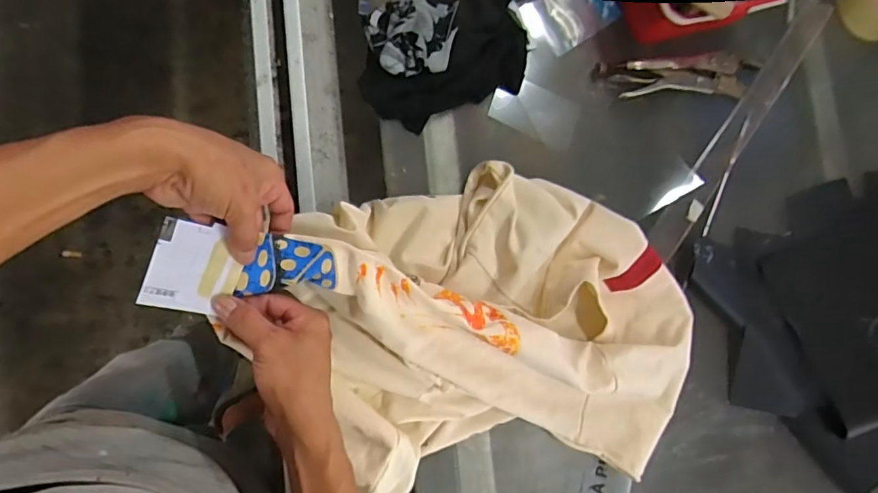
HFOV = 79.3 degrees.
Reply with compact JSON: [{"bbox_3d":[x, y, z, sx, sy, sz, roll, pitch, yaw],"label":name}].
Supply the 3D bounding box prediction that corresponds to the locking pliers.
[{"bbox_3d":[0.288,-0.207,0.638,0.204,0.015,0.055,-2,82,-5],"label":"locking pliers"}]

